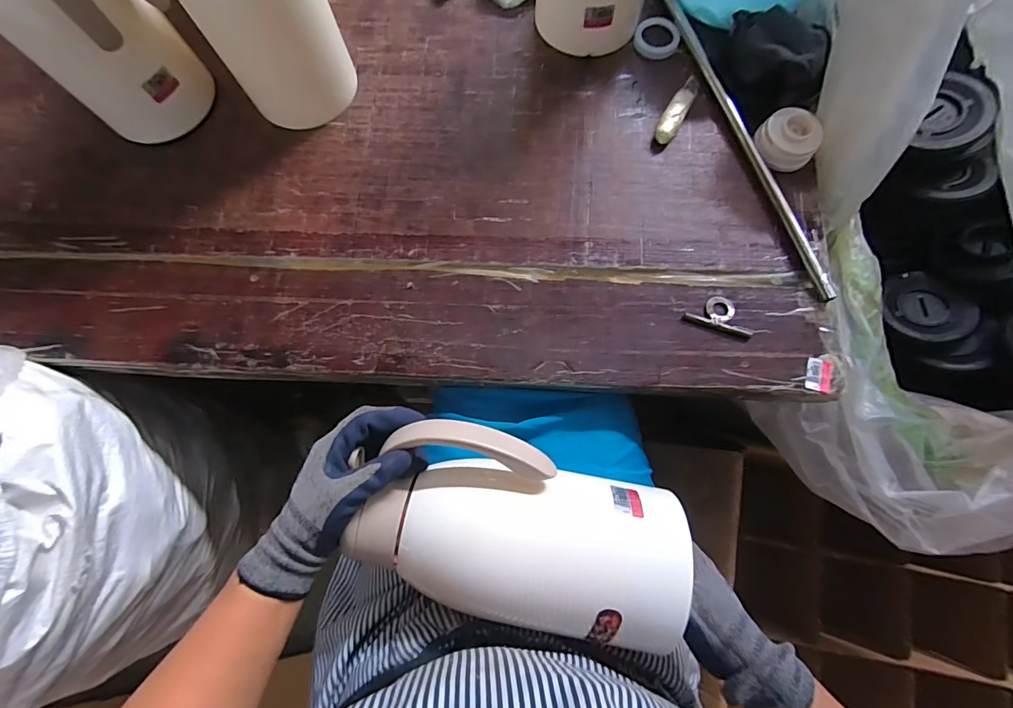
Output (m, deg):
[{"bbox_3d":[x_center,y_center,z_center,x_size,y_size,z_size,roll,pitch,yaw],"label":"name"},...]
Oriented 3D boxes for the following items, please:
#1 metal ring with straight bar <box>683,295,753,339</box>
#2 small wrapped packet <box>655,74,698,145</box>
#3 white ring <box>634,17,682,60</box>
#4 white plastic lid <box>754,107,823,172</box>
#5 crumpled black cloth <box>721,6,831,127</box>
[{"bbox_3d":[0.231,-0.044,0.464,0.066,0.012,0.041,23,77,5],"label":"metal ring with straight bar"},{"bbox_3d":[0.209,-0.299,0.526,0.023,0.015,0.108,28,78,6],"label":"small wrapped packet"},{"bbox_3d":[0.193,-0.406,0.553,0.057,0.010,0.059,0,76,-1],"label":"white ring"},{"bbox_3d":[0.323,-0.245,0.498,0.068,0.036,0.065,0,76,-1],"label":"white plastic lid"},{"bbox_3d":[0.308,-0.350,0.512,0.089,0.066,0.124,-7,77,-2],"label":"crumpled black cloth"}]

